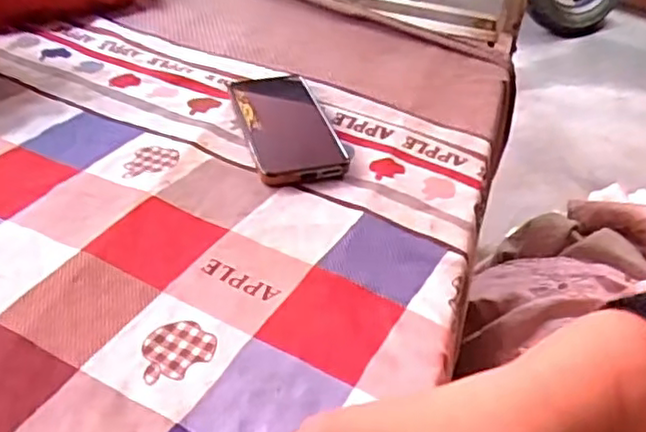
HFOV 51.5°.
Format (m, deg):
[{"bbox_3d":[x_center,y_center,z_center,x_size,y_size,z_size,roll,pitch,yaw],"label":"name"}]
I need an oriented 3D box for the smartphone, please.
[{"bbox_3d":[-0.034,-0.087,0.623,0.082,0.014,0.175,-8,41,-15],"label":"smartphone"}]

